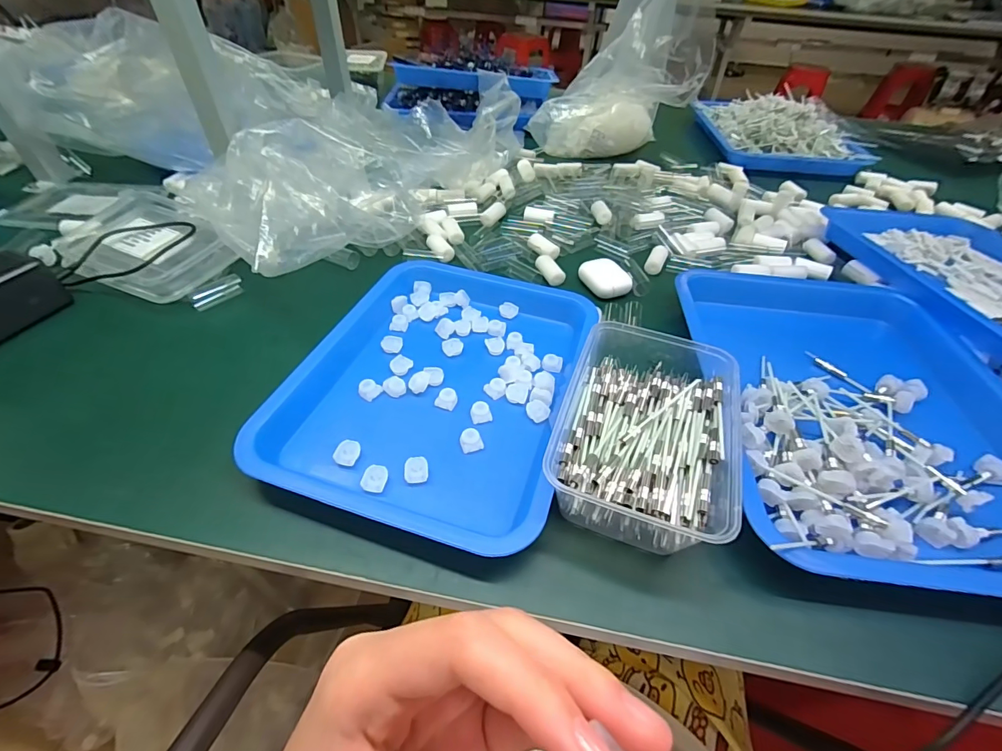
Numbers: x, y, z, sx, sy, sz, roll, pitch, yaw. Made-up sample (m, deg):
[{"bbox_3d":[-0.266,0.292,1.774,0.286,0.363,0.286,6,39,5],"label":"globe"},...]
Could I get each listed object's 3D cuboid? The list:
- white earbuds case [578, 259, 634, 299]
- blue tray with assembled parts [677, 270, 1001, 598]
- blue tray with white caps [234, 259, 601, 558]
[{"bbox_3d":[0.117,-0.112,0.494,0.044,0.016,0.057,-16,49,-17],"label":"white earbuds case"},{"bbox_3d":[0.310,0.011,0.389,0.255,0.054,0.360,7,47,5],"label":"blue tray with assembled parts"},{"bbox_3d":[-0.047,-0.008,0.383,0.218,0.030,0.282,14,48,11],"label":"blue tray with white caps"}]

